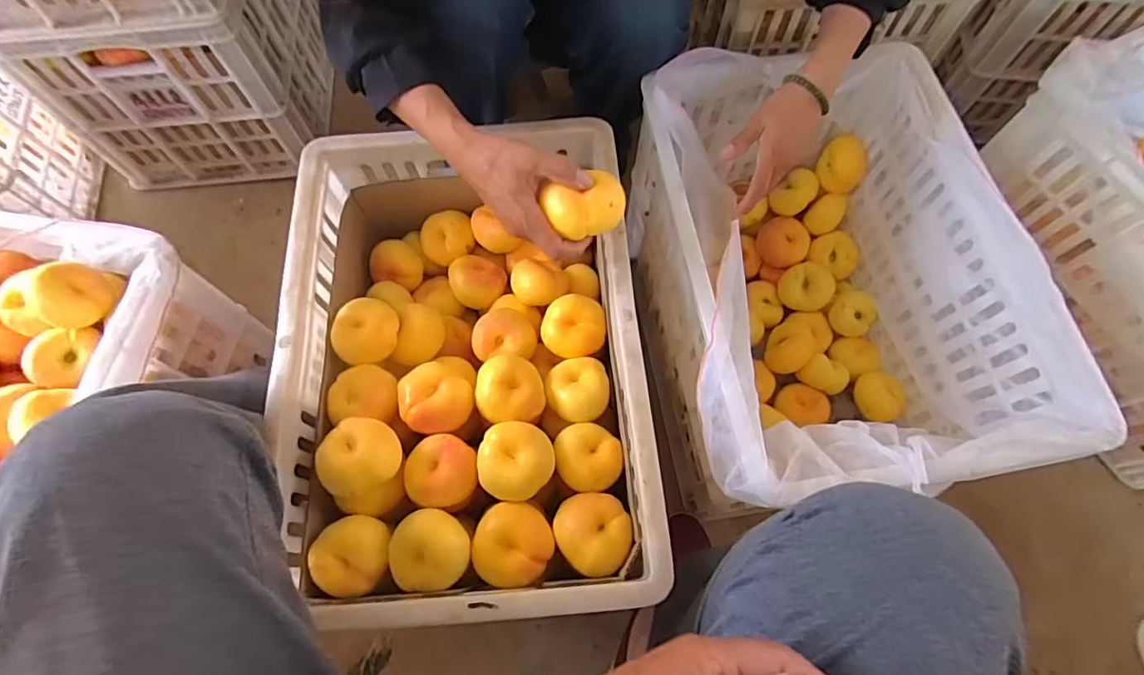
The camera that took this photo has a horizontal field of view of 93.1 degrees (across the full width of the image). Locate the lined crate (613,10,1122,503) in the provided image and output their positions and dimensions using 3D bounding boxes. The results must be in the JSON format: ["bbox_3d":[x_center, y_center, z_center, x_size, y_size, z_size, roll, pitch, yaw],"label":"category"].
[{"bbox_3d":[0.280,-0.052,0.675,0.351,0.300,0.484,-10,67,-2],"label":"lined crate"}]

